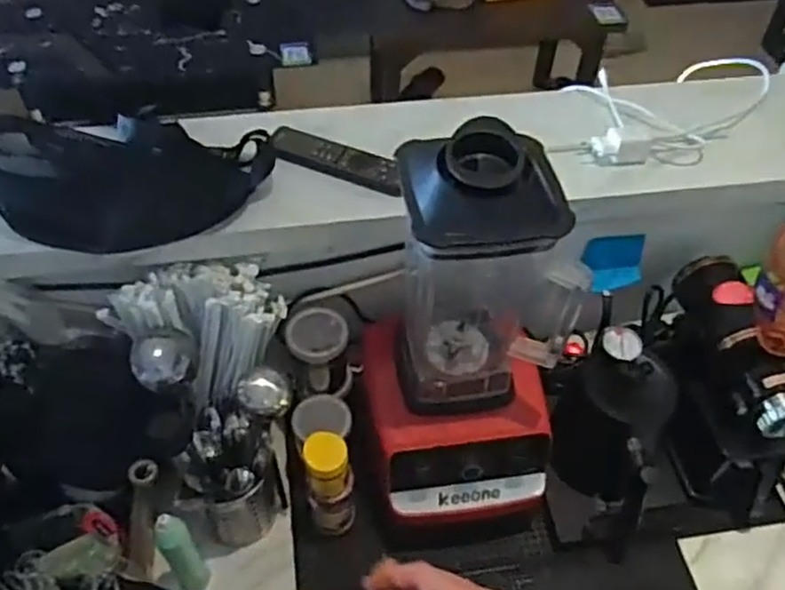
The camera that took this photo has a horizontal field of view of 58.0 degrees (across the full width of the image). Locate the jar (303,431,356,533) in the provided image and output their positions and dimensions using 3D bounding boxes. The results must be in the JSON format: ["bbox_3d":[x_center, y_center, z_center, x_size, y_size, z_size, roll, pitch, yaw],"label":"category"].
[{"bbox_3d":[-0.068,0.212,0.786,0.053,0.160,0.050,1,50,-1],"label":"jar"}]

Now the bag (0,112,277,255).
[{"bbox_3d":[-0.277,-0.126,0.758,0.287,0.074,0.167,-9,51,-9],"label":"bag"}]

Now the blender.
[{"bbox_3d":[0.074,0.065,0.724,0.180,0.456,0.200,-7,50,-8],"label":"blender"}]

